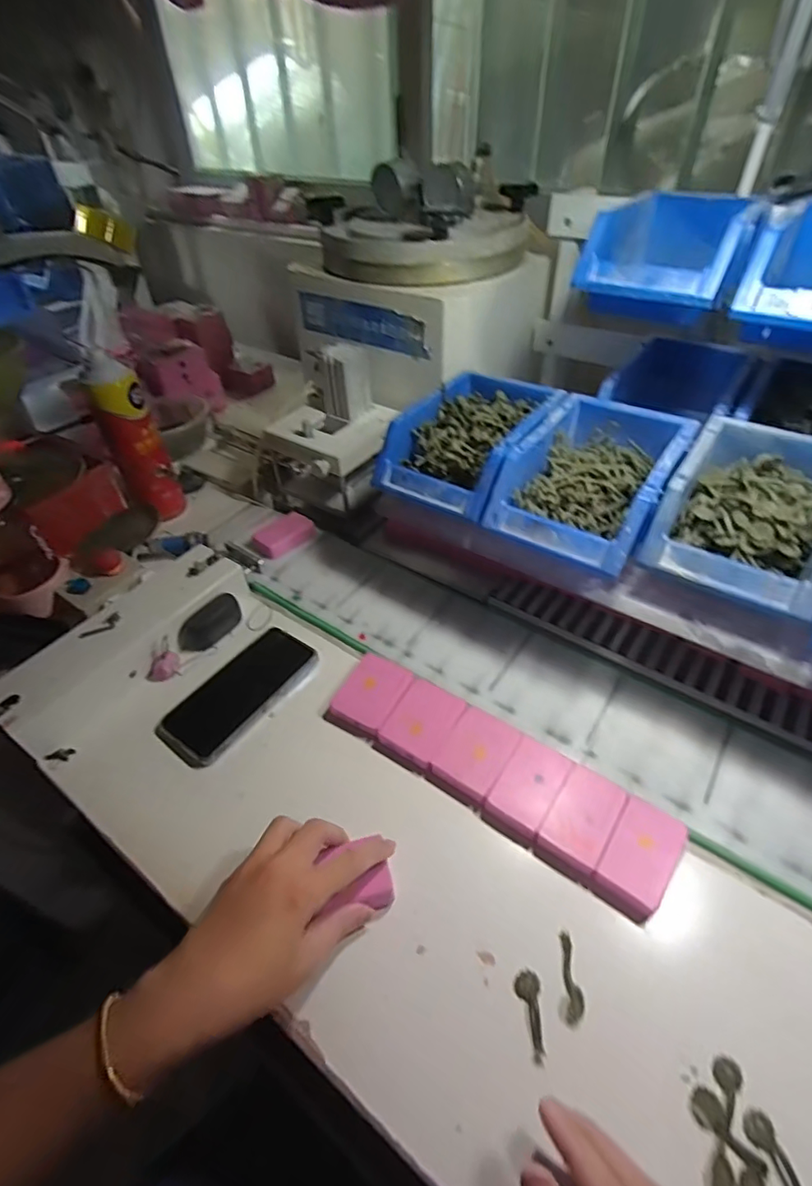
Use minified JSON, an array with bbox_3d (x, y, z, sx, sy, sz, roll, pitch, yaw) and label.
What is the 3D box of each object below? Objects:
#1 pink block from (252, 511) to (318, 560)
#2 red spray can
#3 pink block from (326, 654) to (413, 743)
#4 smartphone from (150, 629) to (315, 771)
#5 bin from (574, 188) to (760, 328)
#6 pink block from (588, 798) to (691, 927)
[{"bbox_3d":[-0.152,-0.073,0.661,0.046,0.019,0.078,29,55,27],"label":"pink block"},{"bbox_3d":[-0.333,-0.182,0.657,0.060,0.196,0.052,-26,49,-21],"label":"red spray can"},{"bbox_3d":[-0.032,0.092,0.496,0.056,0.013,0.077,20,51,21],"label":"pink block"},{"bbox_3d":[-0.160,0.093,0.509,0.074,0.011,0.150,28,54,27],"label":"smartphone"},{"bbox_3d":[0.253,-0.327,0.512,0.122,0.068,0.199,22,50,23],"label":"bin"},{"bbox_3d":[0.171,0.193,0.388,0.045,0.014,0.076,27,54,26],"label":"pink block"}]

